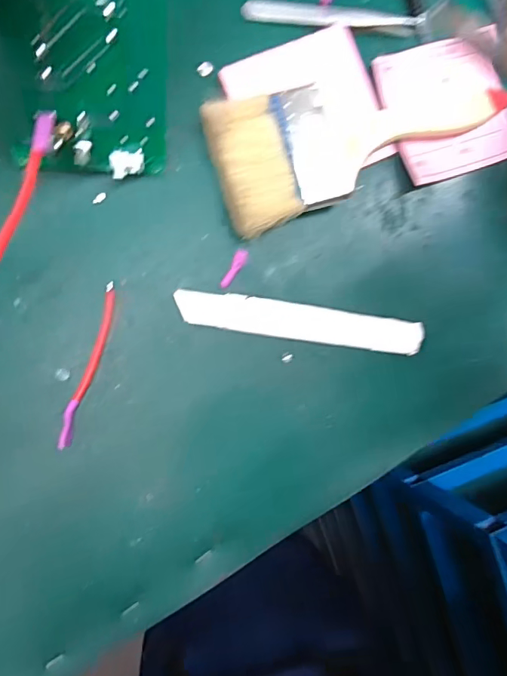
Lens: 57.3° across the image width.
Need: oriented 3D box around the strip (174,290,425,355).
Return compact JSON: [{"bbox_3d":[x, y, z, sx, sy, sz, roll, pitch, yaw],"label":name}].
[{"bbox_3d":[0.032,-0.010,0.294,0.157,0.006,0.022,8,89,-10],"label":"strip"}]

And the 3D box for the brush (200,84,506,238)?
[{"bbox_3d":[0.067,-0.127,0.286,0.189,0.027,0.072,-21,94,-9],"label":"brush"}]

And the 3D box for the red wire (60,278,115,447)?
[{"bbox_3d":[-0.096,0.015,0.271,0.009,0.009,0.098,17,88,-10],"label":"red wire"}]

